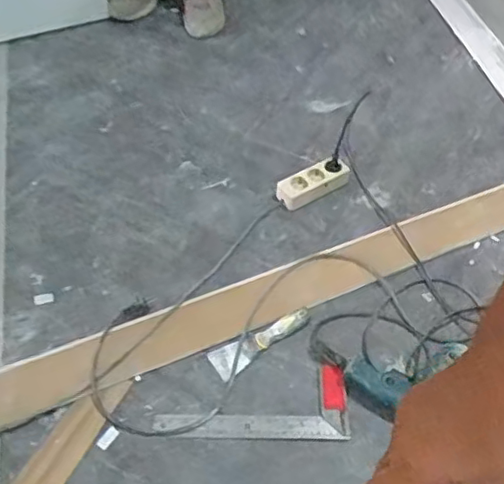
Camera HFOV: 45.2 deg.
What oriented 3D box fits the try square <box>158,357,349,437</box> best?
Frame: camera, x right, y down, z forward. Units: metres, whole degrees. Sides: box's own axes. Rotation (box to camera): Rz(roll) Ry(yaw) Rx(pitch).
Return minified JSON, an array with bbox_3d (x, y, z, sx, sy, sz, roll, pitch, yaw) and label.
[{"bbox_3d":[0.001,0.243,0.955,0.291,0.025,0.123,1,49,0],"label":"try square"}]

